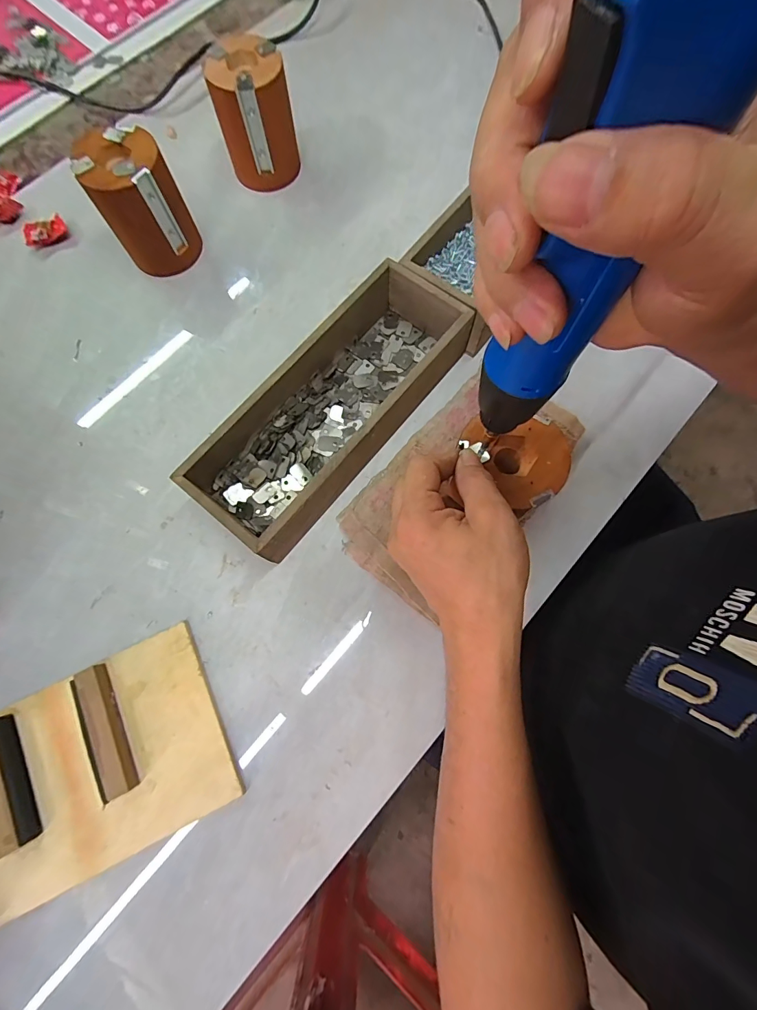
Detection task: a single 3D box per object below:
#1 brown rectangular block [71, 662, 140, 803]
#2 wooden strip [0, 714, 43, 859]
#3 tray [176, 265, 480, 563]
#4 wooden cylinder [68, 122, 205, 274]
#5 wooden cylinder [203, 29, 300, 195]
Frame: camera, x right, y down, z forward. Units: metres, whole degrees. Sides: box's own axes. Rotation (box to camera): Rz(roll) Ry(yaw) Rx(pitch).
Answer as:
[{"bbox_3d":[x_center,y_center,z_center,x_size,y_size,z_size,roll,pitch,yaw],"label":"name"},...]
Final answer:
[{"bbox_3d":[-0.216,0.177,0.325,0.025,0.016,0.096,-24,75,-6],"label":"brown rectangular block"},{"bbox_3d":[-0.282,0.210,0.313,0.021,0.022,0.091,-26,75,-6],"label":"wooden strip"},{"bbox_3d":[-0.036,-0.088,0.380,0.115,0.069,0.283,38,78,11],"label":"tray"},{"bbox_3d":[-0.238,-0.302,0.420,0.077,0.101,0.075,-31,76,-8],"label":"wooden cylinder"},{"bbox_3d":[-0.133,-0.420,0.449,0.077,0.101,0.072,-16,74,-4],"label":"wooden cylinder"}]

